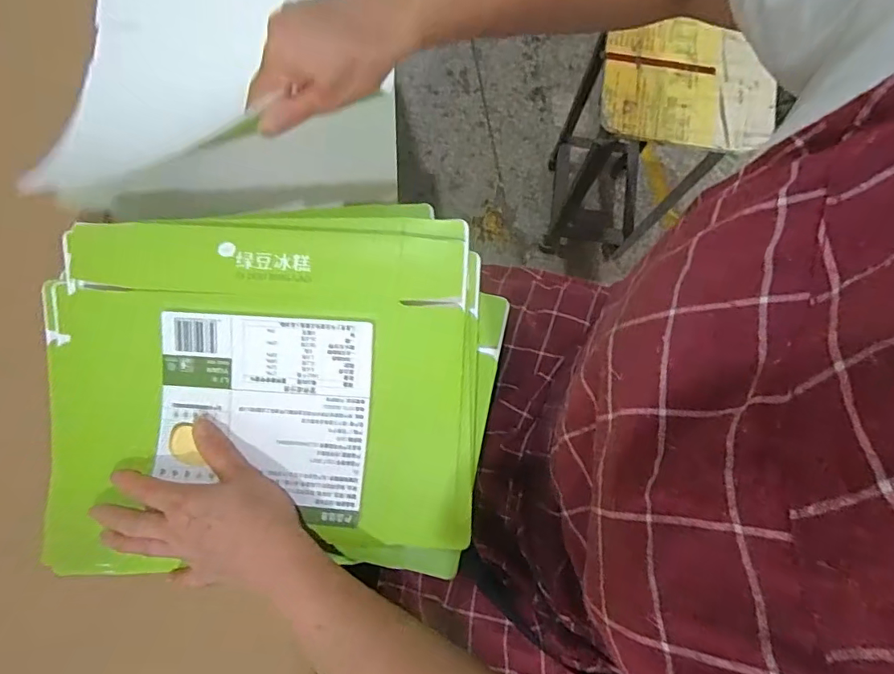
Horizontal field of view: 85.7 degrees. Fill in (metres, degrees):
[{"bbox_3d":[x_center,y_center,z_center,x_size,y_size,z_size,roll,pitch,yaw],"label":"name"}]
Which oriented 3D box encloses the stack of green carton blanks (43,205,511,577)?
[{"bbox_3d":[-0.126,0.041,0.360,0.334,0.043,0.253,0,91,0],"label":"stack of green carton blanks"}]

